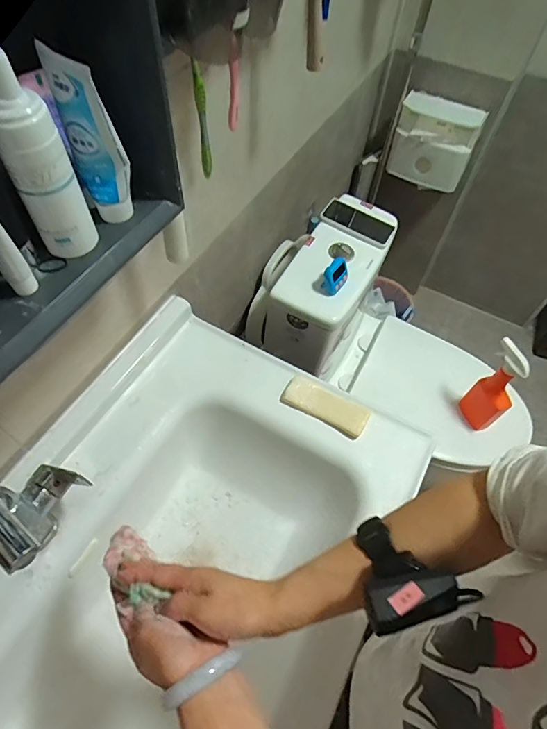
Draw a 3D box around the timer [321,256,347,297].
[{"bbox_3d":[0.124,-0.175,0.874,0.035,0.049,0.057,38,63,19],"label":"timer"}]

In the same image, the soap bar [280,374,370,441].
[{"bbox_3d":[0.084,0.065,0.710,0.135,0.024,0.055,27,60,13],"label":"soap bar"}]

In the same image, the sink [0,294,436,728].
[{"bbox_3d":[-0.154,0.325,0.599,0.501,0.174,0.787,26,60,12],"label":"sink"}]

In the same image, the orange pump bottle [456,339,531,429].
[{"bbox_3d":[0.498,0.059,1.013,0.057,0.255,0.107,-32,65,-21],"label":"orange pump bottle"}]

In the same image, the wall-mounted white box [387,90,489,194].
[{"bbox_3d":[0.456,-0.630,1.273,0.212,0.220,0.116,20,59,9],"label":"wall-mounted white box"}]

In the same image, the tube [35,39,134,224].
[{"bbox_3d":[-0.150,-0.190,0.381,0.047,0.147,0.036,16,58,7],"label":"tube"}]

